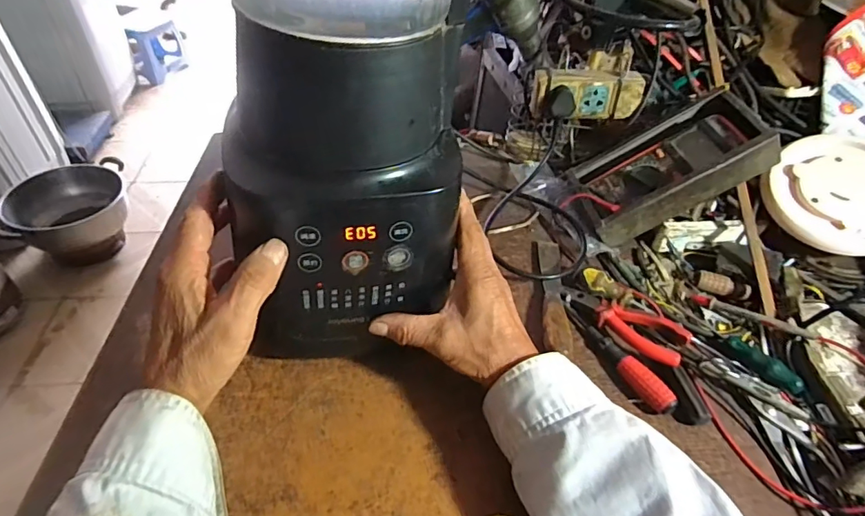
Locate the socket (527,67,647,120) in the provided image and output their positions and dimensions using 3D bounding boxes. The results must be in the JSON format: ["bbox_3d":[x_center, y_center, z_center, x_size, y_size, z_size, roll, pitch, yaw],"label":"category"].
[{"bbox_3d":[0.196,-0.211,0.631,0.136,0.059,0.037,0,43,-6],"label":"socket"}]

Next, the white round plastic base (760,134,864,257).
[{"bbox_3d":[0.483,-0.079,0.579,0.163,0.021,0.149,-5,66,11],"label":"white round plastic base"}]

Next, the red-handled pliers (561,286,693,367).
[{"bbox_3d":[0.188,0.063,0.497,0.126,0.014,0.051,28,48,22],"label":"red-handled pliers"}]

